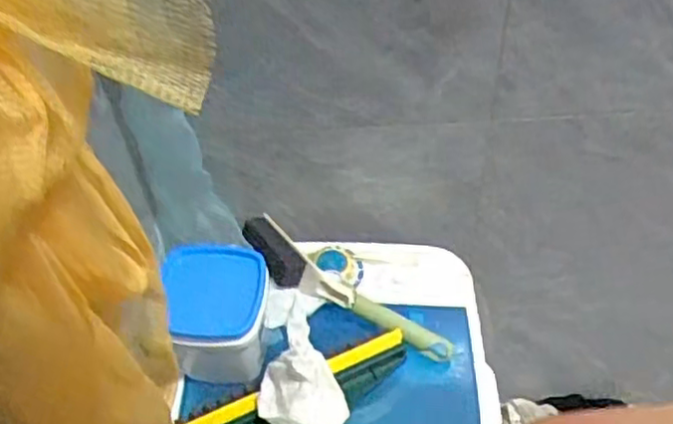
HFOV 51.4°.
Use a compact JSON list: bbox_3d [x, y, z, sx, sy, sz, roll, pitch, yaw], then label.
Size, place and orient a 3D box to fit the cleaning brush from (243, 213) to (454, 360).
[{"bbox_3d":[0.001,0.082,0.718,0.253,0.042,0.065,31,54,30],"label":"cleaning brush"}]

